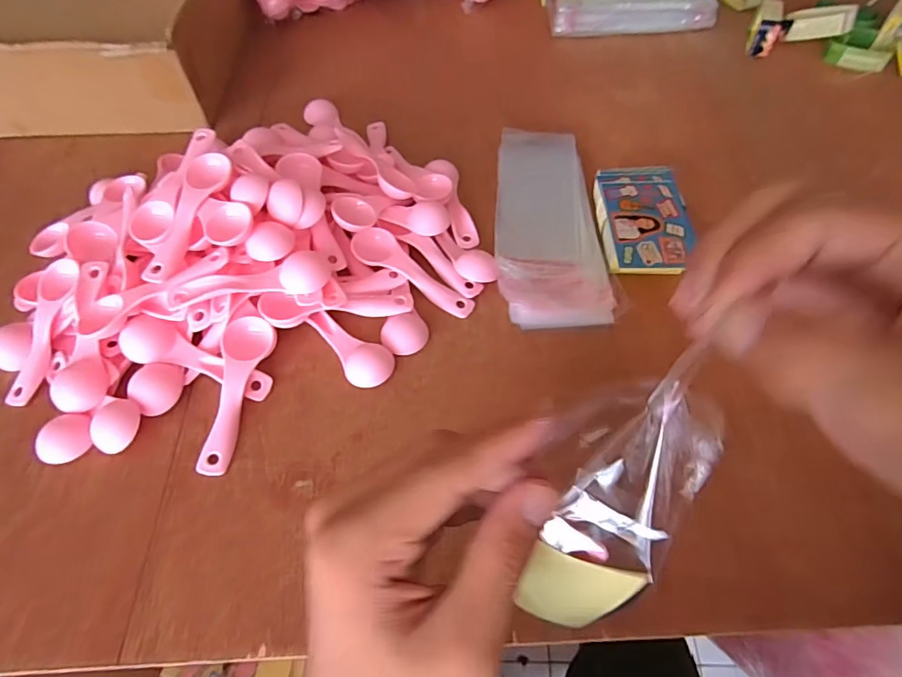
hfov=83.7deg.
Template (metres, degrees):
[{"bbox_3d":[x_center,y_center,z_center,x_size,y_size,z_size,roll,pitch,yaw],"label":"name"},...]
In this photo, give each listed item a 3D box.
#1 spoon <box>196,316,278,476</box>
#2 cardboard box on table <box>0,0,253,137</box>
[{"bbox_3d":[-0.157,0.039,0.365,0.034,0.013,0.117,4,69,5],"label":"spoon"},{"bbox_3d":[-0.395,-0.349,0.573,0.271,0.113,0.262,-4,55,0],"label":"cardboard box on table"}]

